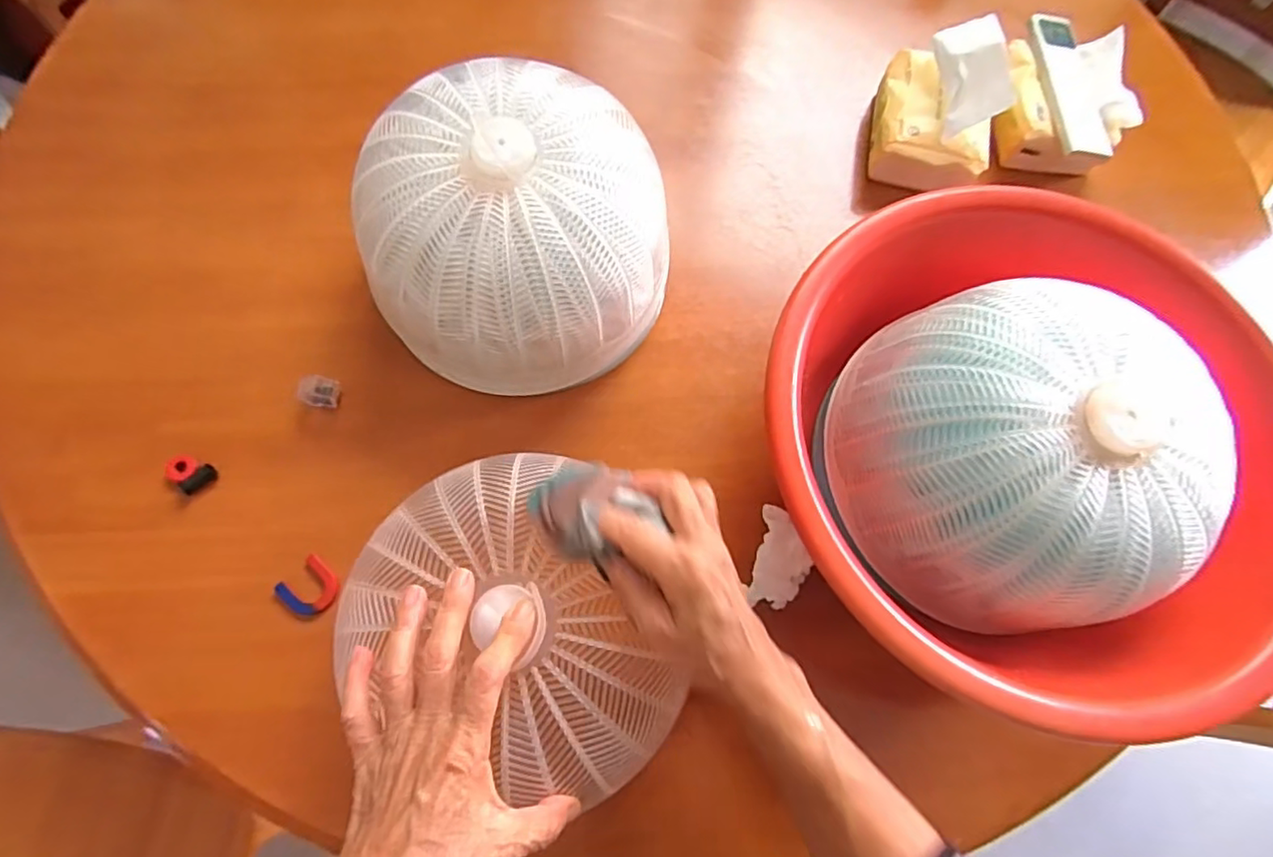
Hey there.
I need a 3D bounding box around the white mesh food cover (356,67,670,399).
[{"bbox_3d":[-0.090,-0.149,0.483,0.233,0.157,0.205,-14,72,-7],"label":"white mesh food cover"}]

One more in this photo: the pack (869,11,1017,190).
[{"bbox_3d":[0.283,-0.303,0.585,0.099,0.119,0.132,15,71,3],"label":"pack"}]

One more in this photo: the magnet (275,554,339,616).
[{"bbox_3d":[-0.241,0.119,0.460,0.037,0.006,0.038,40,74,11],"label":"magnet"}]

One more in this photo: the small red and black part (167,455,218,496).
[{"bbox_3d":[-0.347,0.033,0.484,0.033,0.010,0.027,43,75,12],"label":"small red and black part"}]

